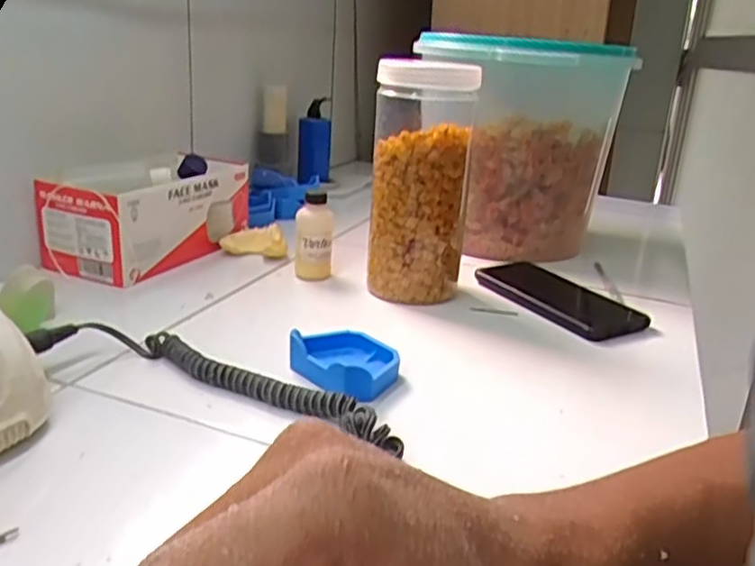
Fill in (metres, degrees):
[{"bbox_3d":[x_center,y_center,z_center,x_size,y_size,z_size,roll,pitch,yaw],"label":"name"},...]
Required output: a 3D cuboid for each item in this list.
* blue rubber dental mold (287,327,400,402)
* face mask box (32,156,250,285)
[{"bbox_3d":[-0.020,0.057,0.484,0.076,0.029,0.060,18,24,33],"label":"blue rubber dental mold"},{"bbox_3d":[-0.230,-0.072,0.699,0.108,0.092,0.200,13,21,22],"label":"face mask box"}]

